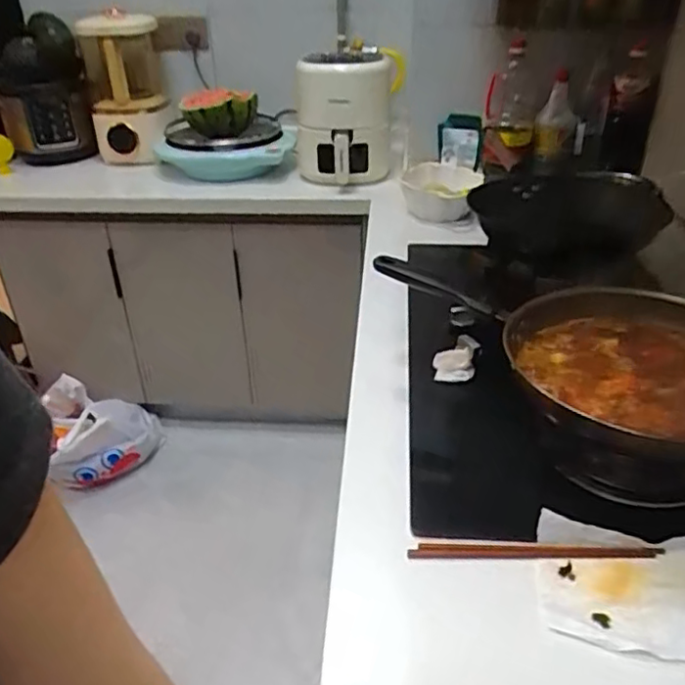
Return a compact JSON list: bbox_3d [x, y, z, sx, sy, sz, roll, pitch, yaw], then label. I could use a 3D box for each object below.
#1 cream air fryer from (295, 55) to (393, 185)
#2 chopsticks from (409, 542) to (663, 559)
[{"bbox_3d":[0.002,-0.506,1.444,0.237,0.289,0.285,-3,33,-2],"label":"cream air fryer"},{"bbox_3d":[0.196,0.214,0.649,0.251,0.010,0.017,-1,31,4],"label":"chopsticks"}]

